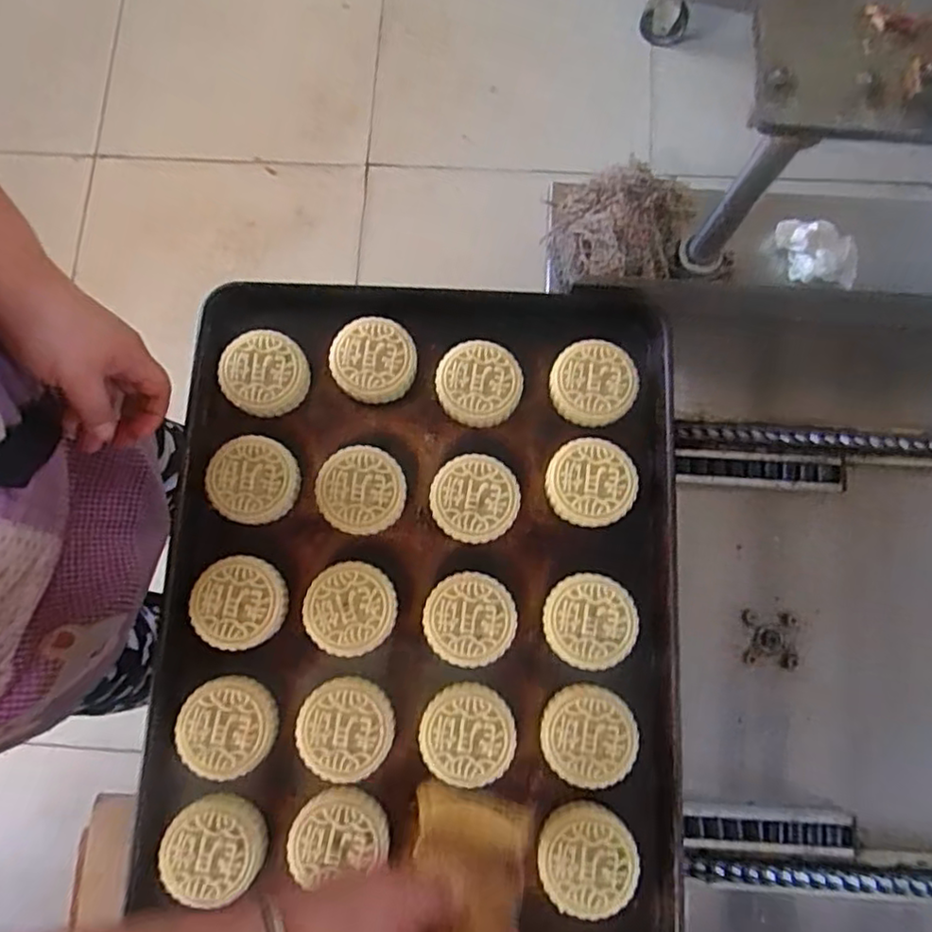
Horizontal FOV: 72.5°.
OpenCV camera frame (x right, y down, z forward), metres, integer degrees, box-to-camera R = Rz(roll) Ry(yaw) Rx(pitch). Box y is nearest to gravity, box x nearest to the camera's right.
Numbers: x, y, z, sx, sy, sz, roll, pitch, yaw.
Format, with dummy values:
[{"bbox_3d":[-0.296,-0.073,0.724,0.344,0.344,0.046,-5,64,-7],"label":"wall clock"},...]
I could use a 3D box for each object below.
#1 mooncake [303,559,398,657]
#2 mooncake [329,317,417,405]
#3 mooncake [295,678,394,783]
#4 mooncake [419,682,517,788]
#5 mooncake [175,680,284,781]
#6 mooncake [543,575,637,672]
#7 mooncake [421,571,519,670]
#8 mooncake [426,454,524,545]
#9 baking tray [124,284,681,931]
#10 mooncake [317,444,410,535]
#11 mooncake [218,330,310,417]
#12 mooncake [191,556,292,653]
[{"bbox_3d":[-0.090,0.112,0.501,0.068,0.021,0.070,0,78,1],"label":"mooncake"},{"bbox_3d":[-0.078,-0.089,0.541,0.069,0.028,0.067,0,78,1],"label":"mooncake"},{"bbox_3d":[-0.091,0.200,0.487,0.070,0.028,0.070,0,78,1],"label":"mooncake"},{"bbox_3d":[0.002,0.204,0.488,0.070,0.029,0.068,0,78,1],"label":"mooncake"},{"bbox_3d":[-0.182,0.198,0.482,0.070,0.017,0.068,0,78,1],"label":"mooncake"},{"bbox_3d":[0.097,0.122,0.498,0.071,0.020,0.070,0,78,1],"label":"mooncake"},{"bbox_3d":[0.003,0.121,0.503,0.069,0.028,0.068,0,78,1],"label":"mooncake"},{"bbox_3d":[0.007,0.028,0.520,0.070,0.027,0.067,0,78,1],"label":"mooncake"},{"bbox_3d":[-0.038,0.145,0.503,0.404,0.052,0.590,3,78,1],"label":"baking tray"},{"bbox_3d":[-0.085,0.021,0.521,0.070,0.026,0.069,13,79,4],"label":"mooncake"},{"bbox_3d":[-0.169,-0.077,0.542,0.071,0.034,0.068,0,78,1],"label":"mooncake"},{"bbox_3d":[-0.179,0.108,0.502,0.070,0.017,0.070,0,78,1],"label":"mooncake"}]

